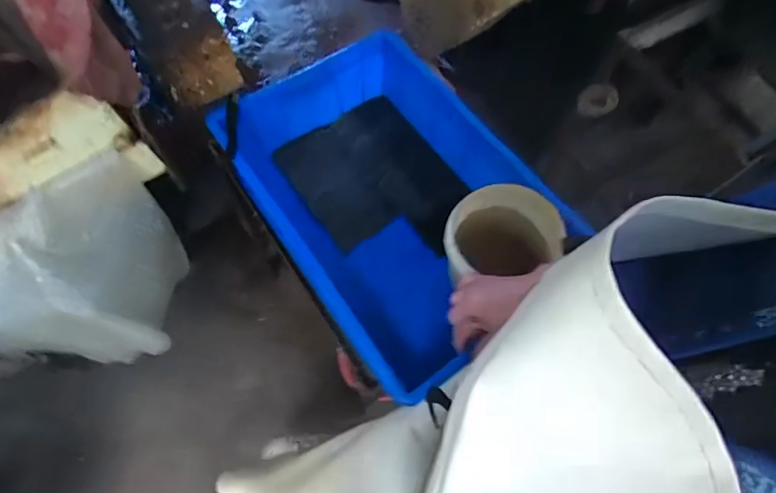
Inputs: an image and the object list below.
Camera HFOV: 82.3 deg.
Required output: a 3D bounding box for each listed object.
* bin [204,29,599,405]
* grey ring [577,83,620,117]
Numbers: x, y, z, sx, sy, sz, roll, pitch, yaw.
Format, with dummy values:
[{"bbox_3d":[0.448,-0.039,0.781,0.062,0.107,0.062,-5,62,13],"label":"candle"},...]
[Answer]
[{"bbox_3d":[0.005,-0.082,0.728,0.339,0.196,0.478,-35,73,-14],"label":"bin"},{"bbox_3d":[0.520,-0.360,1.101,0.116,0.088,0.015,18,43,-32],"label":"grey ring"}]

